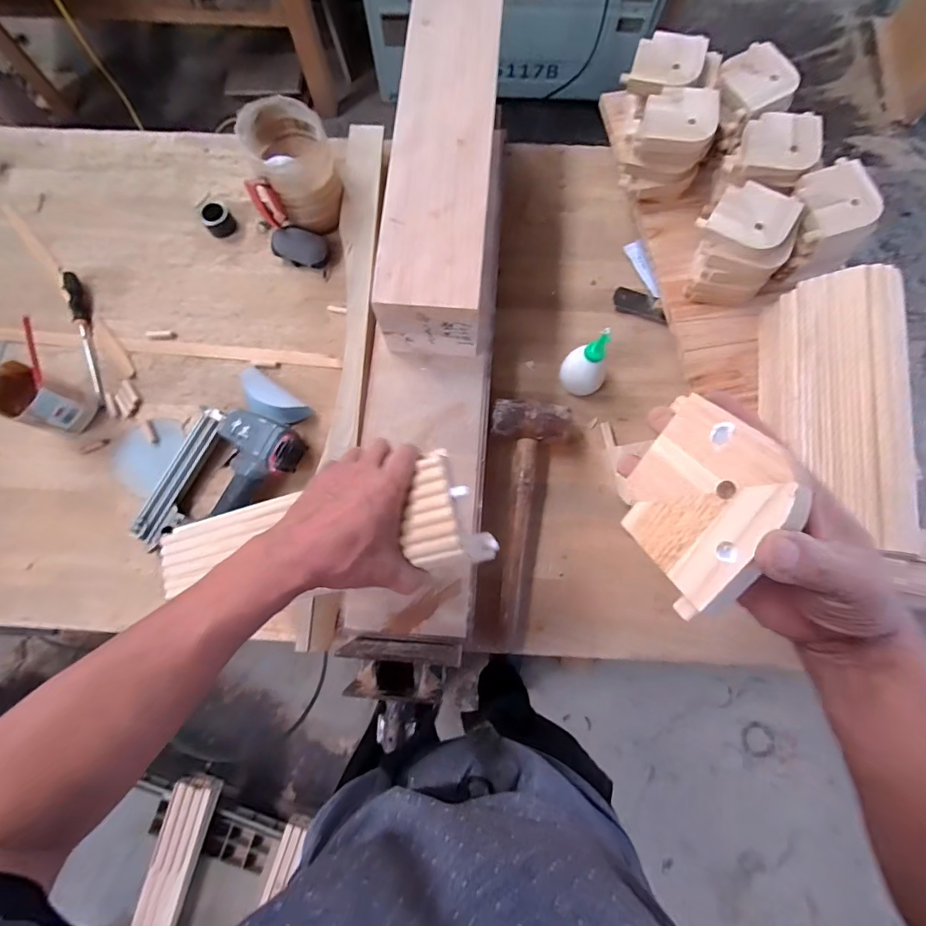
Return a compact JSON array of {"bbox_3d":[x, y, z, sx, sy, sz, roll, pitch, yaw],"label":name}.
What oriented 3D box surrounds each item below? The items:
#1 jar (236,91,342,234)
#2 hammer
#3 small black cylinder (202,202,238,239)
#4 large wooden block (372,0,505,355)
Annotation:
[{"bbox_3d":[-0.252,-0.438,0.684,0.124,0.124,0.133,-25,79,-5],"label":"jar"},{"bbox_3d":[0.064,0.077,0.611,0.103,0.059,0.324,13,78,3],"label":"hammer"},{"bbox_3d":[-0.395,-0.393,0.731,0.042,0.030,0.037,-39,81,-8],"label":"small black cylinder"},{"bbox_3d":[-0.020,-0.392,0.611,0.142,0.125,0.479,5,78,1],"label":"large wooden block"}]

